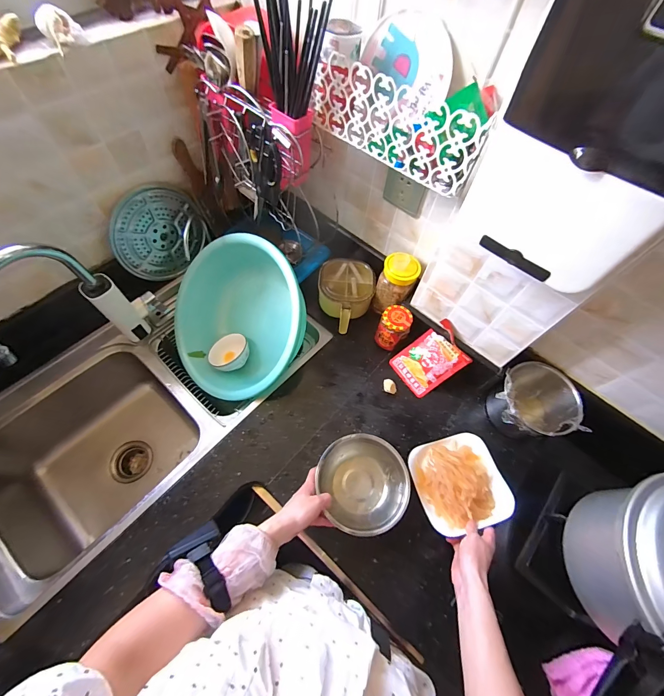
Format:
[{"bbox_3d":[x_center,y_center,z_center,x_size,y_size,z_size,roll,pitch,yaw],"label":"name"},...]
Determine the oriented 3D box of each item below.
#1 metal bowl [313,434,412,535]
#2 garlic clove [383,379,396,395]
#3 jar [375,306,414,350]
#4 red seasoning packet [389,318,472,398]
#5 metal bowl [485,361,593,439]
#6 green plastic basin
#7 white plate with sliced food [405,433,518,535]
[{"bbox_3d":[0.059,0.262,0.631,0.152,0.071,0.167,2,62,-3],"label":"metal bowl"},{"bbox_3d":[0.135,0.091,0.754,0.032,0.019,0.031,2,62,-3],"label":"garlic clove"},{"bbox_3d":[0.145,-0.043,0.774,0.066,0.116,0.063,2,62,-3],"label":"jar"},{"bbox_3d":[0.228,0.028,0.746,0.112,0.164,0.019,53,27,9],"label":"red seasoning packet"},{"bbox_3d":[0.428,0.126,0.707,0.157,0.123,0.151,2,62,-3],"label":"metal bowl"},{"bbox_3d":[-0.215,-0.071,0.781,0.363,0.362,0.109,42,26,23],"label":"green plastic basin"},{"bbox_3d":[0.253,0.263,0.640,0.163,0.050,0.166,-12,64,-10],"label":"white plate with sliced food"}]

